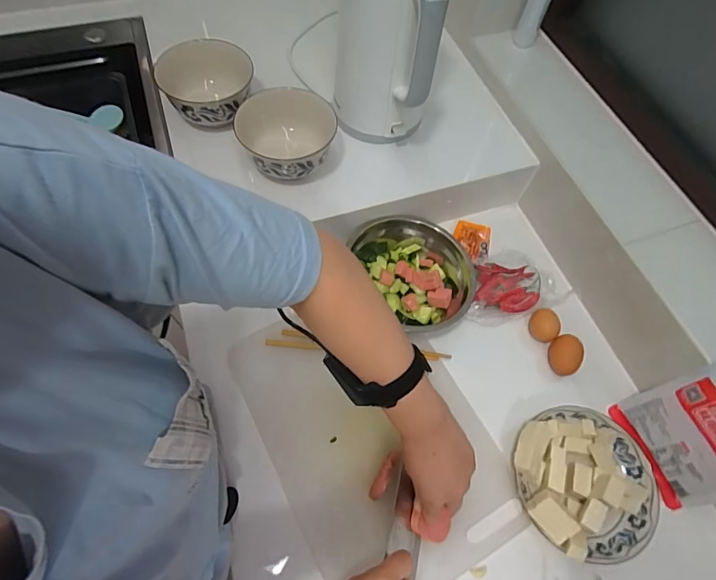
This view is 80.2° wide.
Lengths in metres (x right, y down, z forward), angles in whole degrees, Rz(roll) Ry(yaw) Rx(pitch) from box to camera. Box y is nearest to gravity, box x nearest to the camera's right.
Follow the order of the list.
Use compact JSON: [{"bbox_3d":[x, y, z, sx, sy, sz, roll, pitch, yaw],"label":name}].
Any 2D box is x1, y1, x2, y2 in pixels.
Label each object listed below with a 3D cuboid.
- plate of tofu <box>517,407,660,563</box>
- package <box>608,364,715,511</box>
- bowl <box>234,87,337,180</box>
[{"bbox_3d":[0.286,0.232,0.521,0.178,0.064,0.168,2,63,-3],"label":"plate of tofu"},{"bbox_3d":[0.412,0.183,0.516,0.023,0.153,0.141,-5,61,-32],"label":"package"},{"bbox_3d":[-0.101,-0.207,0.605,0.137,0.082,0.127,2,63,-3],"label":"bowl"}]

